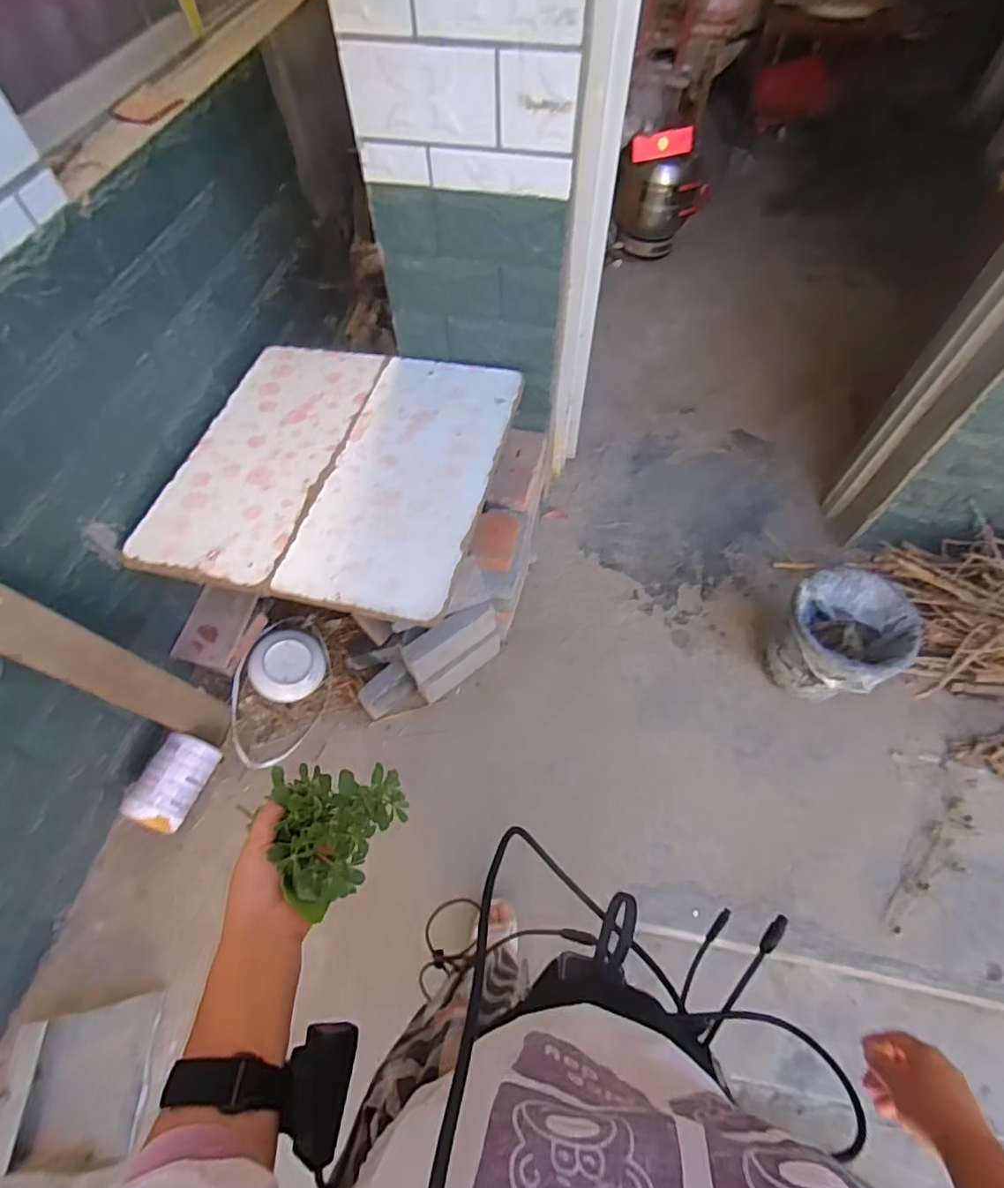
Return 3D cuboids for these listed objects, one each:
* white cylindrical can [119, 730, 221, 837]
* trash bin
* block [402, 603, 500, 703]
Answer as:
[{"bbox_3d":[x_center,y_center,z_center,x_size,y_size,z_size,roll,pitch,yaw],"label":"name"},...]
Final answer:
[{"bbox_3d":[-0.732,0.417,1.226,0.105,0.116,0.189,16,60,9],"label":"white cylindrical can"},{"bbox_3d":[0.792,0.117,1.338,0.262,0.240,0.259,-24,62,-14],"label":"trash bin"},{"bbox_3d":[-0.116,0.140,1.355,0.236,0.242,0.078,-34,67,-20],"label":"block"}]

